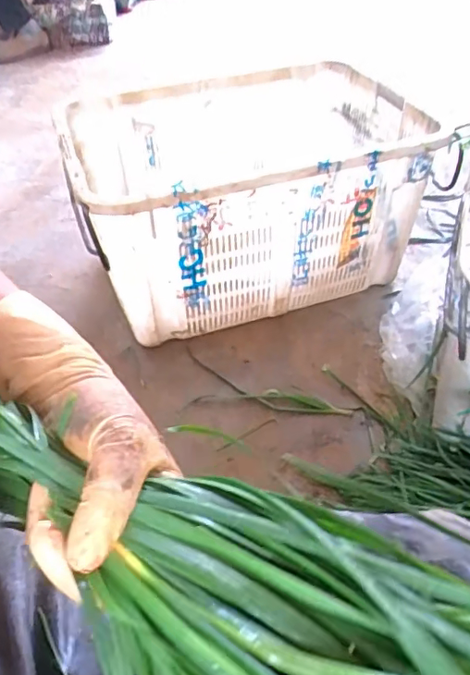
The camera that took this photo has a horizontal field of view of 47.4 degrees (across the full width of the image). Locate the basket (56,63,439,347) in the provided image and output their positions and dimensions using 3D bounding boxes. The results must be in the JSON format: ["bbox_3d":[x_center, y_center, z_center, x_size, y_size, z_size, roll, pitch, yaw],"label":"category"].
[{"bbox_3d":[0.019,-0.280,1.091,0.633,0.343,0.423,-14,47,-11],"label":"basket"}]

